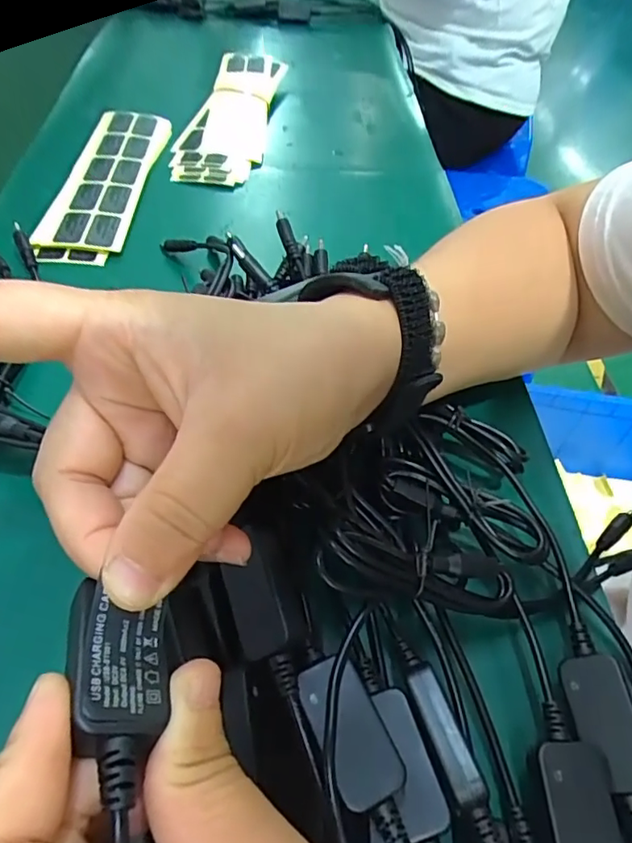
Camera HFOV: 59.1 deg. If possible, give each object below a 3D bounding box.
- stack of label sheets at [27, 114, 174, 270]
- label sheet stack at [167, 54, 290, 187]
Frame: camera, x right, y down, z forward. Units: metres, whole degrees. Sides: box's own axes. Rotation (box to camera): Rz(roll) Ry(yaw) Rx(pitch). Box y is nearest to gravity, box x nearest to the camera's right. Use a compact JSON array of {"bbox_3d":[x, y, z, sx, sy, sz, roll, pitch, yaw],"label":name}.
[{"bbox_3d":[-0.160,-0.190,0.431,0.060,0.009,0.215,3,50,-2],"label":"stack of label sheets"},{"bbox_3d":[-0.081,-0.293,0.527,0.075,0.027,0.261,5,50,0],"label":"label sheet stack"}]

